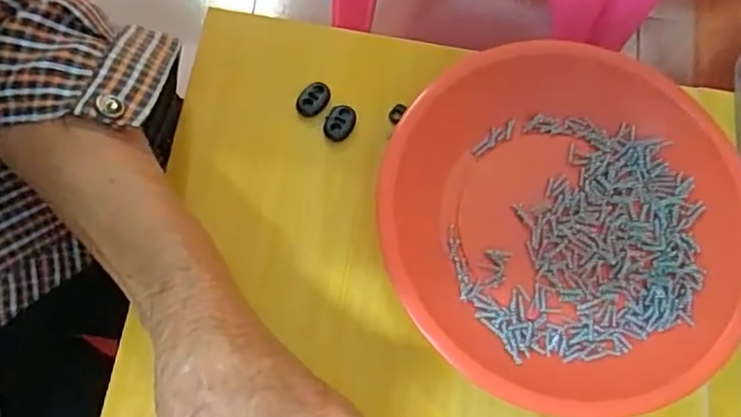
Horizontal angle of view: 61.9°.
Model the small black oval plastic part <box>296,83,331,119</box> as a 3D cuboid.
[{"bbox_3d":[-0.032,-0.061,0.344,0.014,0.004,0.021,35,73,6],"label":"small black oval plastic part"}]

